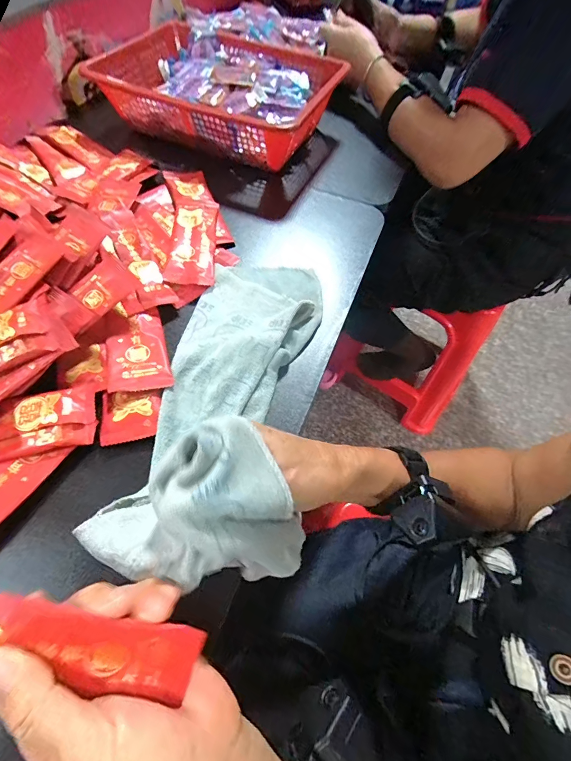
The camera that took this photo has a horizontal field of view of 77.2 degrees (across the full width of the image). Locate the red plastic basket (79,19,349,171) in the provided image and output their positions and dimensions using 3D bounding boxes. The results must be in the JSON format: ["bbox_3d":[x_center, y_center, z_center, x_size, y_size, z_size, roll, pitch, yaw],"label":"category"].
[{"bbox_3d":[-0.096,-0.395,0.491,0.294,0.065,0.193,24,60,9],"label":"red plastic basket"}]

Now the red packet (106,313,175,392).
[{"bbox_3d":[-0.128,-0.025,0.304,0.048,0.011,0.080,-15,61,-14],"label":"red packet"}]

